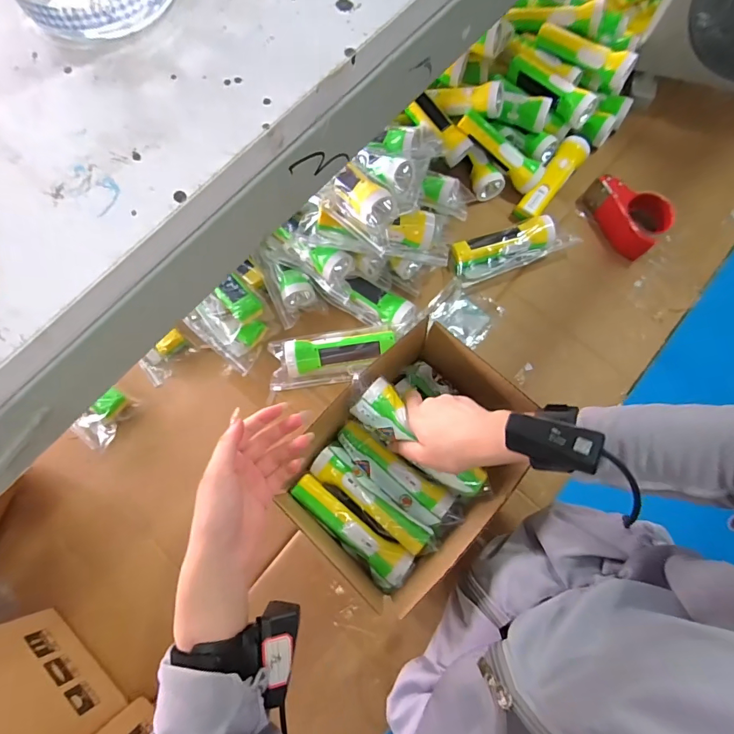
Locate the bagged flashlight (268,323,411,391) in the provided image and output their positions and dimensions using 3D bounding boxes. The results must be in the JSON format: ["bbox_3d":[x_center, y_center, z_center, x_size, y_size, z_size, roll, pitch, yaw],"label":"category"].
[{"bbox_3d":[-0.047,-0.019,0.666,0.213,0.047,0.072,-9,75,-2],"label":"bagged flashlight"}]

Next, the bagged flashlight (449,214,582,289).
[{"bbox_3d":[0.251,-0.201,0.721,0.219,0.049,0.081,-18,75,-4],"label":"bagged flashlight"}]

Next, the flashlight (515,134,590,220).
[{"bbox_3d":[0.329,-0.332,0.771,0.050,0.053,0.185,37,78,10],"label":"flashlight"}]

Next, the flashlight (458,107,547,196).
[{"bbox_3d":[0.233,-0.378,0.749,0.169,0.041,0.046,39,78,-8],"label":"flashlight"}]

